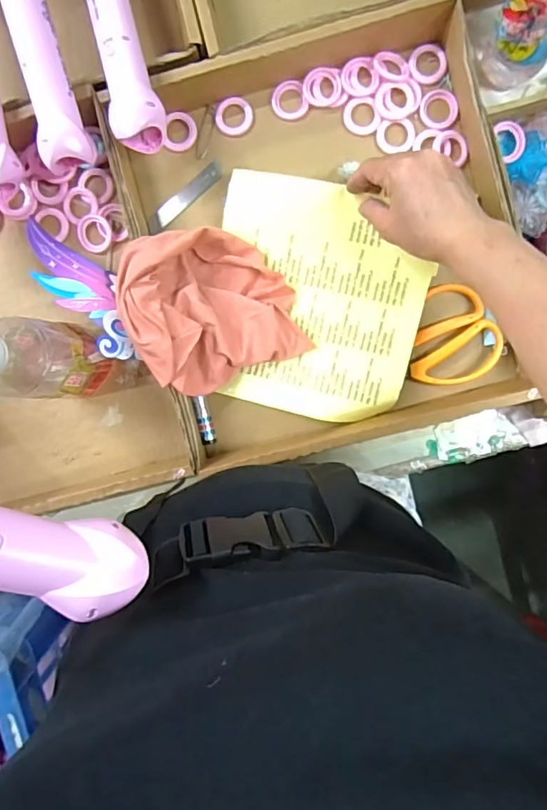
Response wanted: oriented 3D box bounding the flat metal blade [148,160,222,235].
[{"bbox_3d":[-0.092,-0.213,0.545,0.096,0.007,0.018,-40,88,4],"label":"flat metal blade"}]

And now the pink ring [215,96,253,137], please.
[{"bbox_3d":[-0.040,-0.291,0.534,0.037,0.004,0.036,0,95,3],"label":"pink ring"}]

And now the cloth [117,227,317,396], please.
[{"bbox_3d":[-0.063,-0.097,0.512,0.150,0.058,0.151,-24,94,5],"label":"cloth"}]

